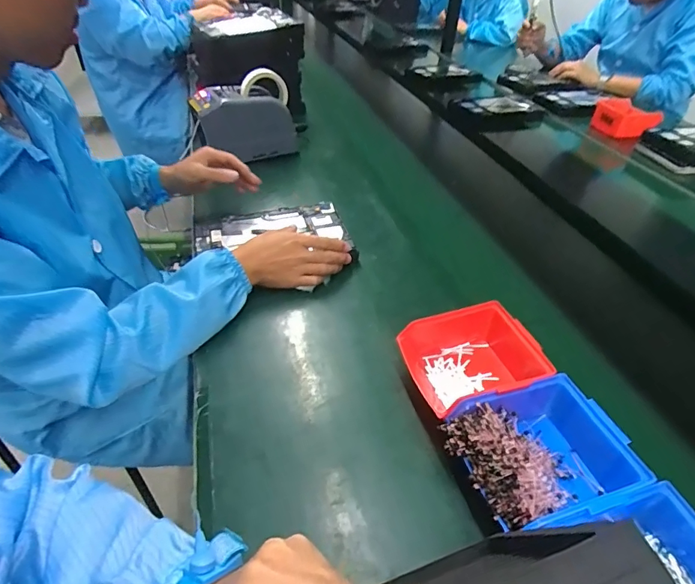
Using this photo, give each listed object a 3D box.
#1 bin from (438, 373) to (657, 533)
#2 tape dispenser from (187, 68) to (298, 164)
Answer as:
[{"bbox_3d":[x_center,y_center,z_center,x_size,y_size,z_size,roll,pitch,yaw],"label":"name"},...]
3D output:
[{"bbox_3d":[0.183,0.158,0.407,0.168,0.068,0.118,-9,43,-14],"label":"bin"},{"bbox_3d":[-0.224,-0.371,0.938,0.203,0.174,0.108,-22,47,-26],"label":"tape dispenser"}]

